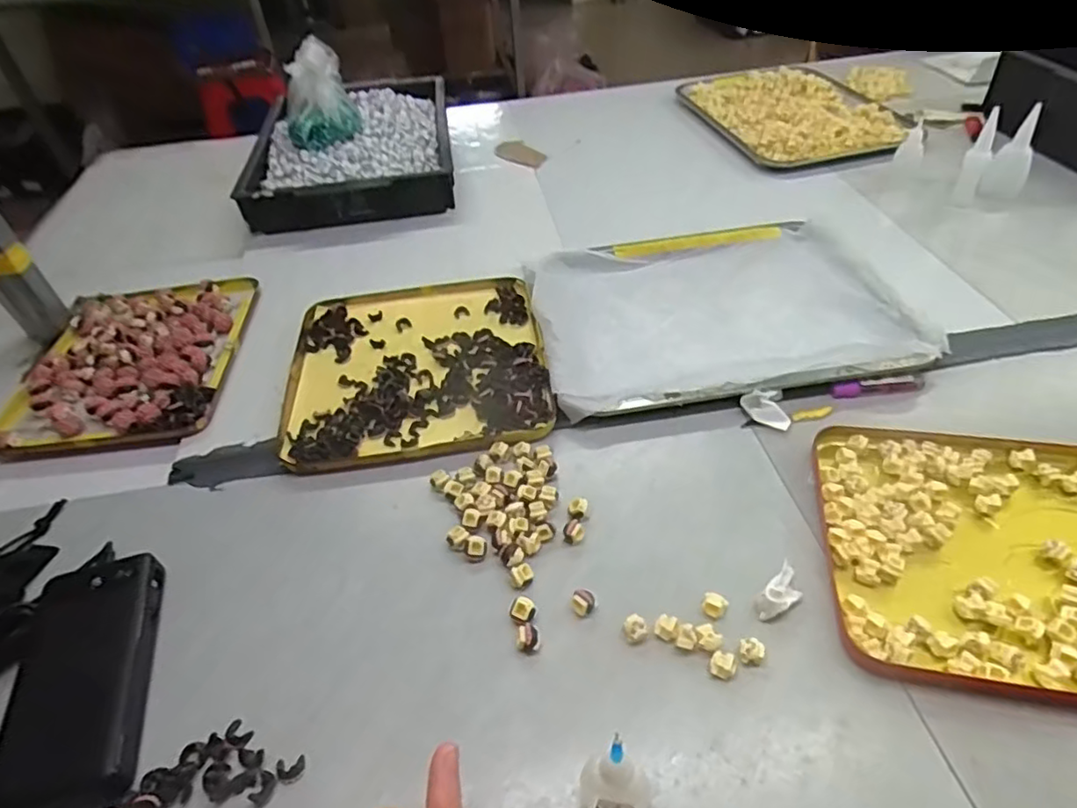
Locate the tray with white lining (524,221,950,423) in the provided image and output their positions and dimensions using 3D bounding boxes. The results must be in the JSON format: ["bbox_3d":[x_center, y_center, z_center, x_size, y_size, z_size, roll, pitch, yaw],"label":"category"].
[{"bbox_3d":[0.173,-0.100,0.628,0.349,0.026,0.261,-11,44,-6],"label":"tray with white lining"}]

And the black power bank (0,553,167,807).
[{"bbox_3d":[-0.289,0.172,0.396,0.080,0.024,0.158,-16,45,-10],"label":"black power bank"}]

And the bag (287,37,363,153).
[{"bbox_3d":[-0.305,-0.426,0.855,0.094,0.108,0.104,-16,45,-10],"label":"bag"}]

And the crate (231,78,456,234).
[{"bbox_3d":[-0.260,-0.360,0.896,0.262,0.077,0.341,-8,44,-2],"label":"crate"}]

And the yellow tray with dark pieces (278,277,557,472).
[{"bbox_3d":[-0.116,-0.042,0.606,0.237,0.016,0.236,-8,44,-2],"label":"yellow tray with dark pieces"}]

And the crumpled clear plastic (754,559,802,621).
[{"bbox_3d":[0.159,0.125,0.413,0.038,0.018,0.019,-32,50,-25],"label":"crumpled clear plastic"}]

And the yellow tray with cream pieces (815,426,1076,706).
[{"bbox_3d":[0.327,0.100,0.429,0.244,0.020,0.200,6,45,12],"label":"yellow tray with cream pieces"}]

